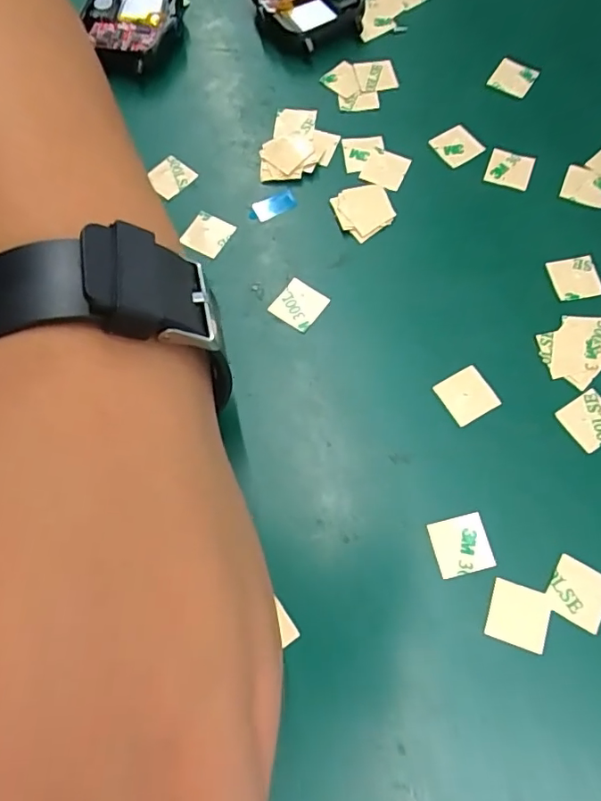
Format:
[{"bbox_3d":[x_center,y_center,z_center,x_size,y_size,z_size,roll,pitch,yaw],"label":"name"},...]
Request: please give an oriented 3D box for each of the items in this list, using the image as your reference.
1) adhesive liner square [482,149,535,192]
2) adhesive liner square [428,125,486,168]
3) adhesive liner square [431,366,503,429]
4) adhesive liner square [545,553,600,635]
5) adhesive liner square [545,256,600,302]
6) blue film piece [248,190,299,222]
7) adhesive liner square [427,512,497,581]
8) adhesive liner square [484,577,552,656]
[{"bbox_3d":[0.076,-0.084,0.192,0.016,0.004,0.014,21,72,9],"label":"adhesive liner square"},{"bbox_3d":[0.058,-0.094,0.197,0.015,0.004,0.014,-31,80,-6],"label":"adhesive liner square"},{"bbox_3d":[0.051,-0.002,0.163,0.015,0.004,0.015,-28,72,-8],"label":"adhesive liner square"},{"bbox_3d":[0.076,0.052,0.144,0.015,0.004,0.015,29,75,12],"label":"adhesive liner square"},{"bbox_3d":[0.092,-0.041,0.176,0.016,0.004,0.015,-11,70,-2],"label":"adhesive liner square"},{"bbox_3d":[-0.010,-0.070,0.191,0.017,0.004,0.008,-24,84,-8],"label":"blue film piece"},{"bbox_3d":[0.045,0.041,0.149,0.015,0.004,0.015,-14,73,-1],"label":"adhesive liner square"},{"bbox_3d":[0.059,0.058,0.143,0.016,0.004,0.015,18,72,9],"label":"adhesive liner square"}]

